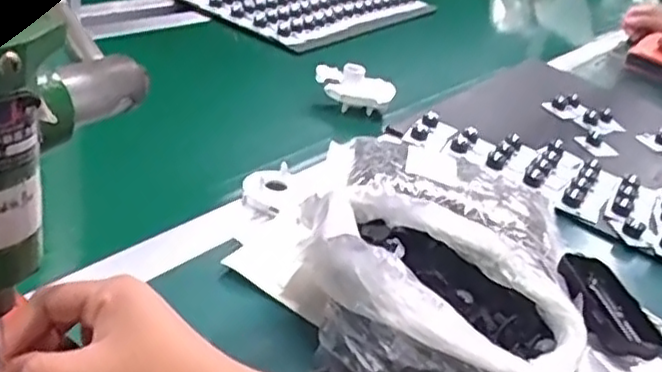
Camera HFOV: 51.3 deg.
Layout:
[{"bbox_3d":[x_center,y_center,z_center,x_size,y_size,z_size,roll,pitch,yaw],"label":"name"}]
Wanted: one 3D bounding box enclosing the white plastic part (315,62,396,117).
[{"bbox_3d":[0.030,-0.120,0.880,0.099,0.060,0.048,11,30,-3],"label":"white plastic part"}]

